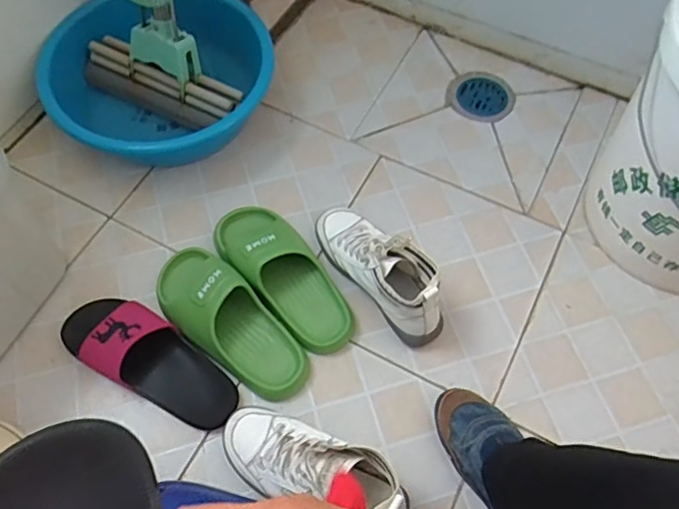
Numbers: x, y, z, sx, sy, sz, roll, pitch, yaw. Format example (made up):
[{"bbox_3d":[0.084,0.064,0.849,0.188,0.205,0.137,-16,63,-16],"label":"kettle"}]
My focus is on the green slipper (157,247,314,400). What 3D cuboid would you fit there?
[{"bbox_3d":[-0.148,0.081,0.742,0.099,0.072,0.249,-39,68,-21],"label":"green slipper"}]

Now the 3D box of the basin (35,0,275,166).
[{"bbox_3d":[-0.271,-0.293,0.911,0.333,0.146,0.297,-1,60,-1],"label":"basin"}]

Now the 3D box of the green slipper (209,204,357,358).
[{"bbox_3d":[-0.077,0.021,0.781,0.104,0.070,0.253,-34,66,-19],"label":"green slipper"}]

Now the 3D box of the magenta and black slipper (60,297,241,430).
[{"bbox_3d":[-0.242,0.124,0.720,0.251,0.060,0.096,28,63,14],"label":"magenta and black slipper"}]

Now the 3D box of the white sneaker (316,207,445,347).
[{"bbox_3d":[0.051,0.009,0.767,0.075,0.107,0.235,-34,66,-18],"label":"white sneaker"}]

